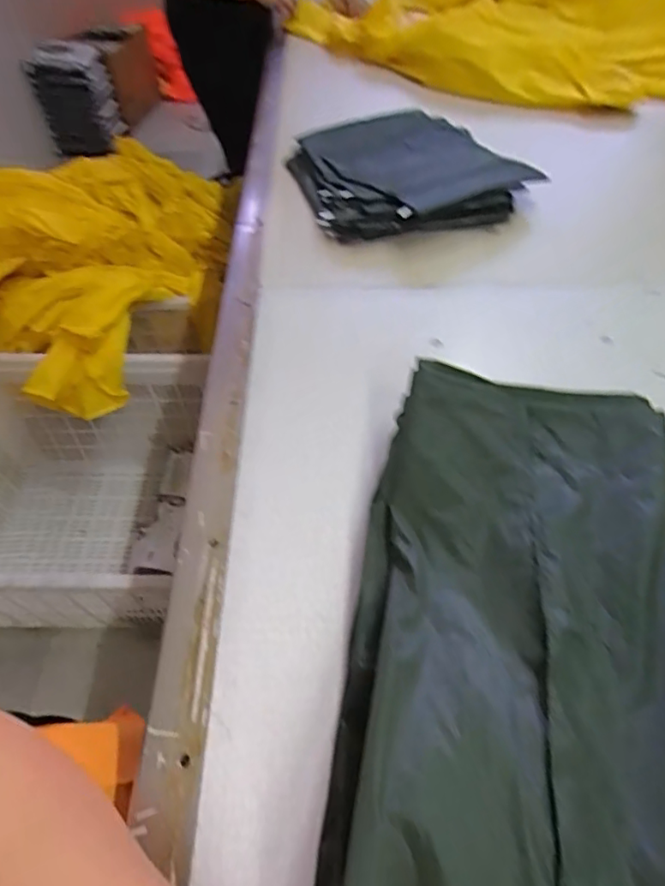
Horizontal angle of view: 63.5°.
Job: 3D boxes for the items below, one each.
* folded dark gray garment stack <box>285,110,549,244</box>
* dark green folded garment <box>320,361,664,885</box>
[{"bbox_3d":[0.123,-0.496,0.933,0.367,0.063,0.372,-15,53,-6],"label":"folded dark gray garment stack"},{"bbox_3d":[0.140,0.172,0.378,0.249,0.082,0.573,10,47,6],"label":"dark green folded garment"}]

